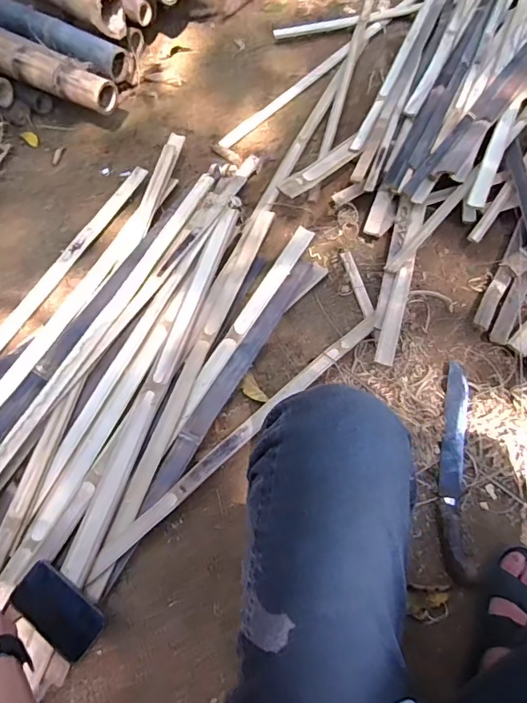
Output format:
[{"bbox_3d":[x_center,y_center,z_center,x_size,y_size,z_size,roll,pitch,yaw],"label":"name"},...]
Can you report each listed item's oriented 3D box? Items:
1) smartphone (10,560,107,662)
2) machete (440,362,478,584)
[{"bbox_3d":[-0.308,0.385,0.707,0.145,0.013,0.074,35,73,14],"label":"smartphone"},{"bbox_3d":[0.327,0.192,0.800,0.049,0.022,0.360,5,68,3],"label":"machete"}]

